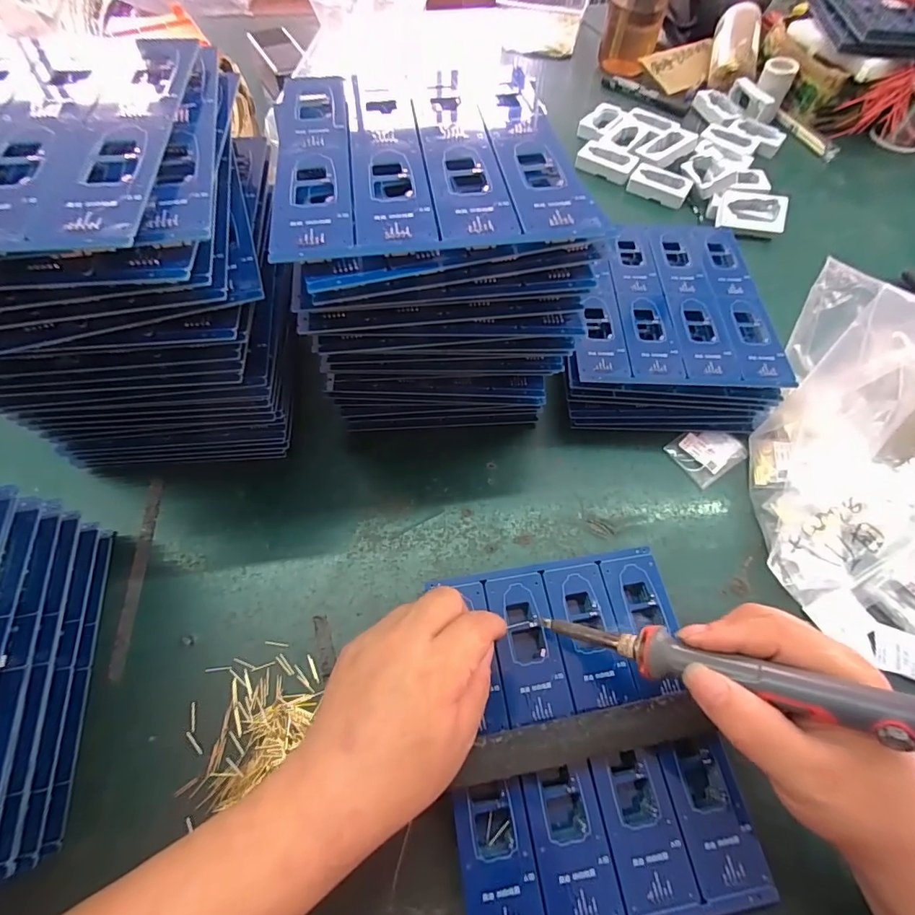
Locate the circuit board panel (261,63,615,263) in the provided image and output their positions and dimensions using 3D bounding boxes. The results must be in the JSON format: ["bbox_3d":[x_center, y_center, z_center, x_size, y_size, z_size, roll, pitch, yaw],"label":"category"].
[{"bbox_3d":[-0.022,-0.182,0.262,0.162,0.006,0.184,-9,61,-6],"label":"circuit board panel"}]

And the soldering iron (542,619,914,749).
[{"bbox_3d":[0.142,0.105,0.209,0.214,0.020,0.022,0,54,41],"label":"soldering iron"}]

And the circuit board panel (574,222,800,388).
[{"bbox_3d":[0.178,-0.139,0.384,0.160,0.006,0.186,2,61,1],"label":"circuit board panel"}]

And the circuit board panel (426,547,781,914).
[{"bbox_3d":[0.074,0.164,0.281,0.157,0.020,0.192,-8,63,-5],"label":"circuit board panel"}]

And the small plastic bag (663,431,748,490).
[{"bbox_3d":[0.209,-0.005,0.379,0.055,0.007,0.045,-30,67,-16],"label":"small plastic bag"}]

